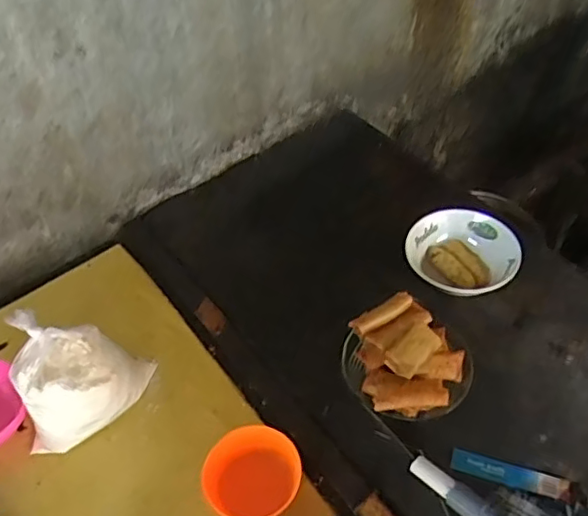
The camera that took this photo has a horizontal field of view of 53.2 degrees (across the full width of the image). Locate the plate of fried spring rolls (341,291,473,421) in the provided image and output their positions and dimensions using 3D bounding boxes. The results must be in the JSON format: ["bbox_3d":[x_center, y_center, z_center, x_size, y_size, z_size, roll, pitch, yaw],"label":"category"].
[{"bbox_3d":[0.148,0.131,0.733,0.143,0.089,0.141,-1,47,1],"label":"plate of fried spring rolls"}]

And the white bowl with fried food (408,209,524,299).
[{"bbox_3d":[0.250,0.001,0.880,0.157,0.056,0.149,-1,47,1],"label":"white bowl with fried food"}]

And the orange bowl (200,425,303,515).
[{"bbox_3d":[-0.048,0.257,0.688,0.115,0.063,0.101,-15,48,-11],"label":"orange bowl"}]

